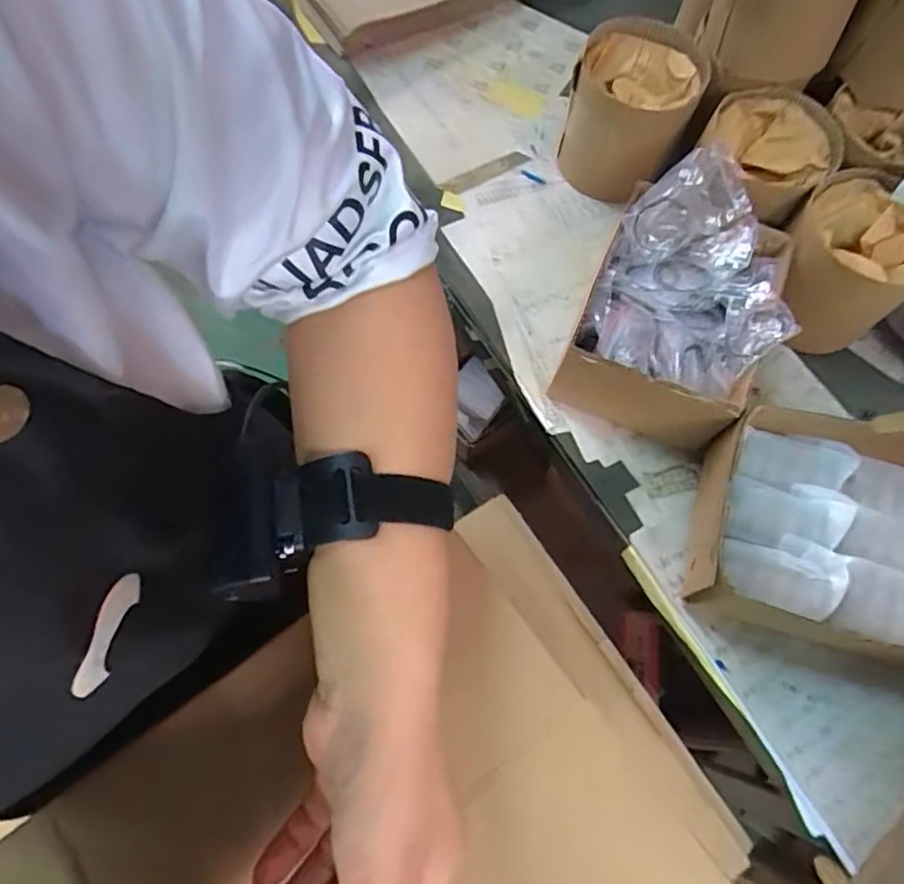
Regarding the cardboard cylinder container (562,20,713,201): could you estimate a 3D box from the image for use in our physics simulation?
[{"bbox_3d":[0.180,-0.335,0.619,0.119,0.117,0.120,19,71,4],"label":"cardboard cylinder container"}]

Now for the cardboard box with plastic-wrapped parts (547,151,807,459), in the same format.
[{"bbox_3d":[0.200,-0.125,0.526,0.155,0.115,0.209,24,72,6],"label":"cardboard box with plastic-wrapped parts"}]

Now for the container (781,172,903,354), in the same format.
[{"bbox_3d":[0.350,-0.159,0.543,0.120,0.095,0.119,-39,77,-14],"label":"container"}]

